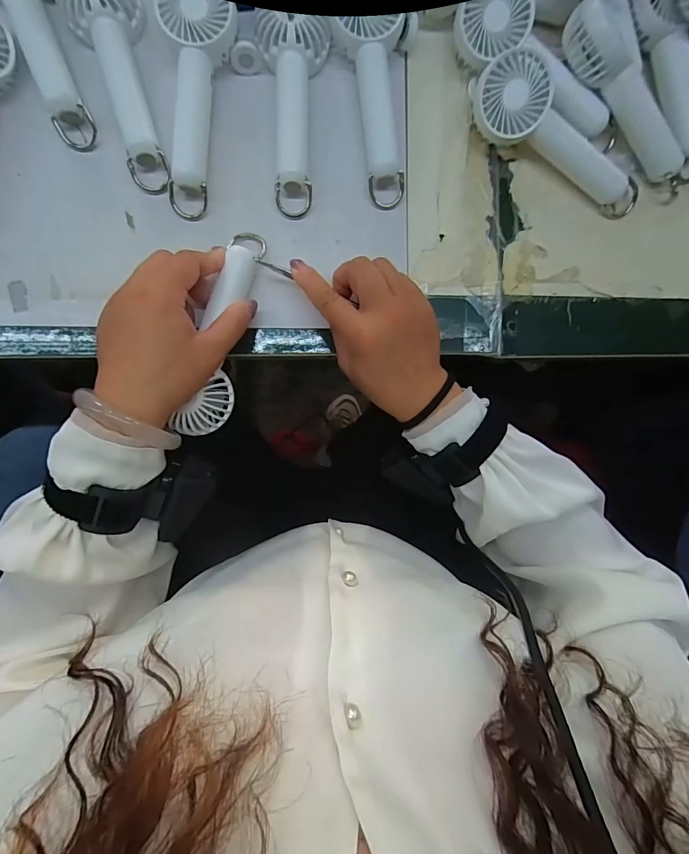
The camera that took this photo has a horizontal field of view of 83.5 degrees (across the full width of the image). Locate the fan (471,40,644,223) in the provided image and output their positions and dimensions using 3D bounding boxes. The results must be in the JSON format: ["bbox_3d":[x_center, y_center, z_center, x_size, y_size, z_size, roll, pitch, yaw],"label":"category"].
[{"bbox_3d":[0.180,-0.237,0.315,0.165,0.039,0.050,25,90,-6],"label":"fan"}]

